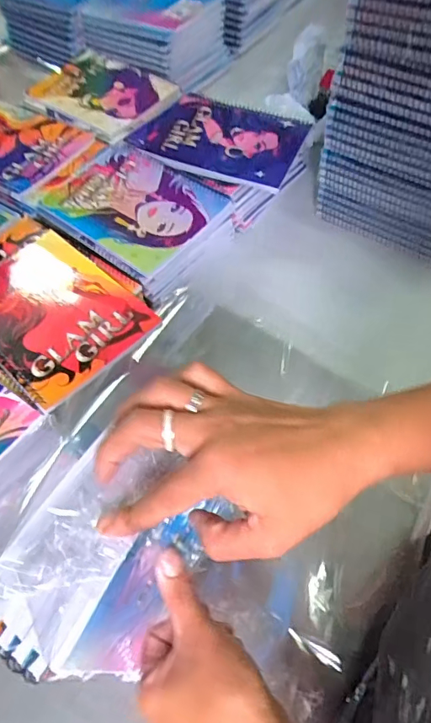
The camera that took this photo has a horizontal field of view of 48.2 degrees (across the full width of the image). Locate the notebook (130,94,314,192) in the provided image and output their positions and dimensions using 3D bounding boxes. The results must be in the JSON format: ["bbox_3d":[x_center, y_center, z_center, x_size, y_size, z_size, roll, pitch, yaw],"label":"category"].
[{"bbox_3d":[0.001,-0.307,0.652,0.219,0.011,0.146,18,61,14],"label":"notebook"}]

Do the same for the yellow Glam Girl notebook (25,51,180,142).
[{"bbox_3d":[-0.175,-0.413,0.735,0.213,0.014,0.160,36,67,22],"label":"yellow Glam Girl notebook"}]

